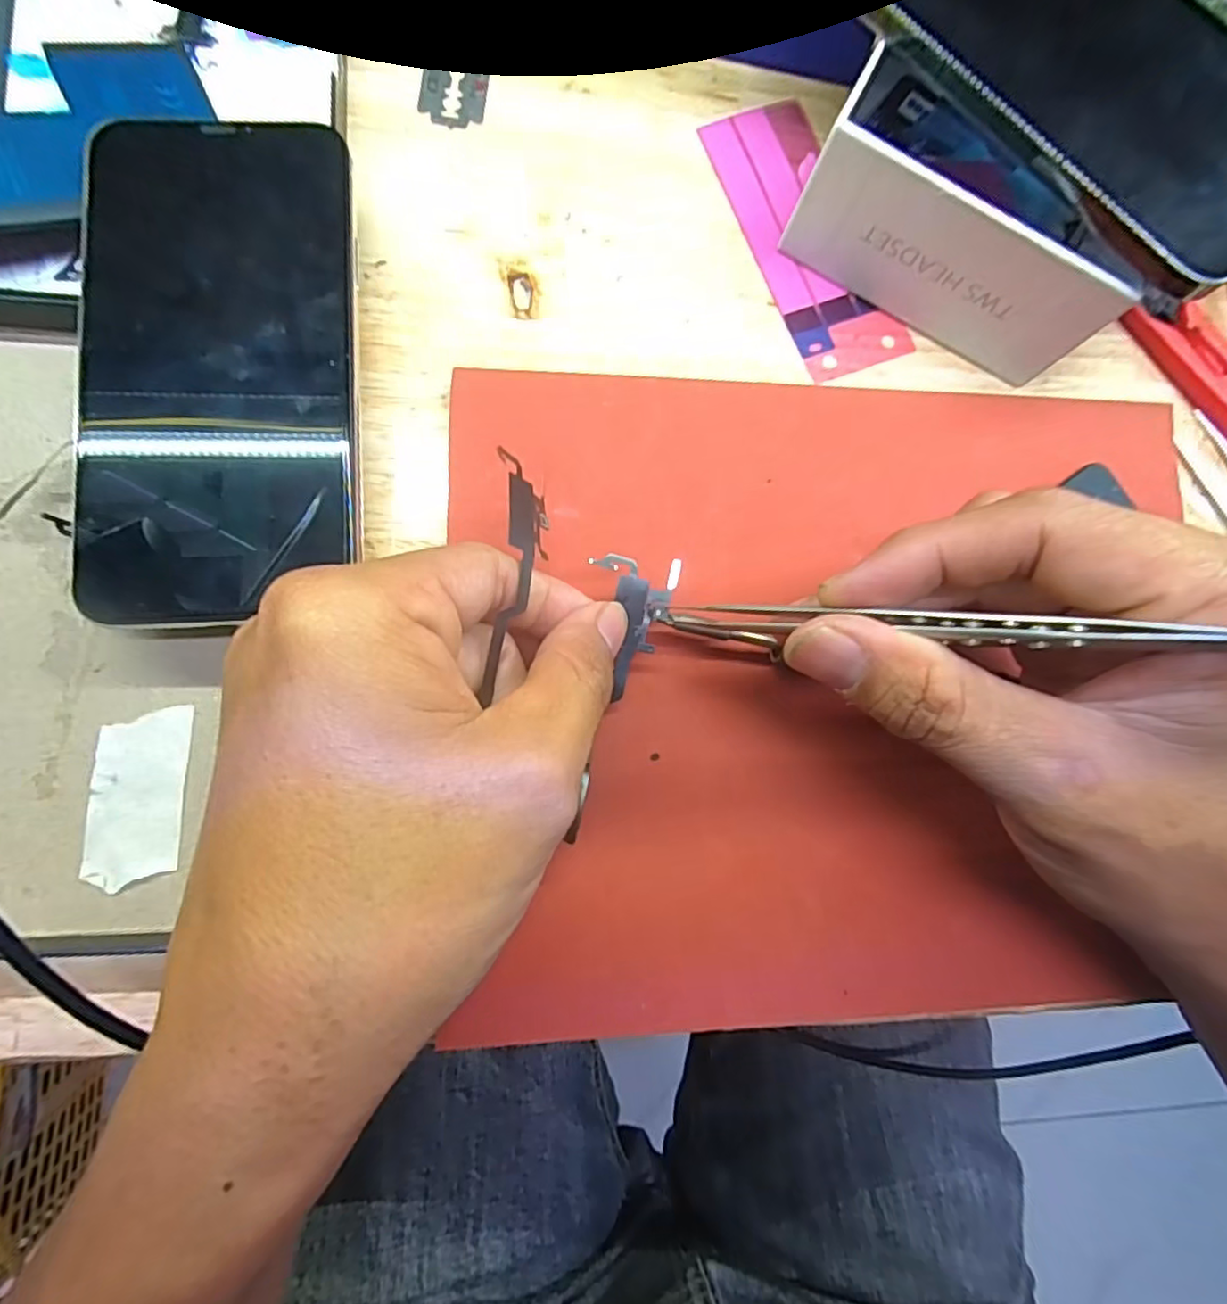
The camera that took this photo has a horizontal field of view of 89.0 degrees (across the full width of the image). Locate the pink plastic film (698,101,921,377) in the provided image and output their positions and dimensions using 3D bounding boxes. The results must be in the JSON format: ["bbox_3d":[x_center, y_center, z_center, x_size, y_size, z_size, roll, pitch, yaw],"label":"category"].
[{"bbox_3d":[0.068,-0.146,0.220,0.040,0.004,0.100,-24,88,-7],"label":"pink plastic film"}]

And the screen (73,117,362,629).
[{"bbox_3d":[-0.104,-0.076,0.165,0.068,0.005,0.134,-3,86,-7],"label":"screen"}]

